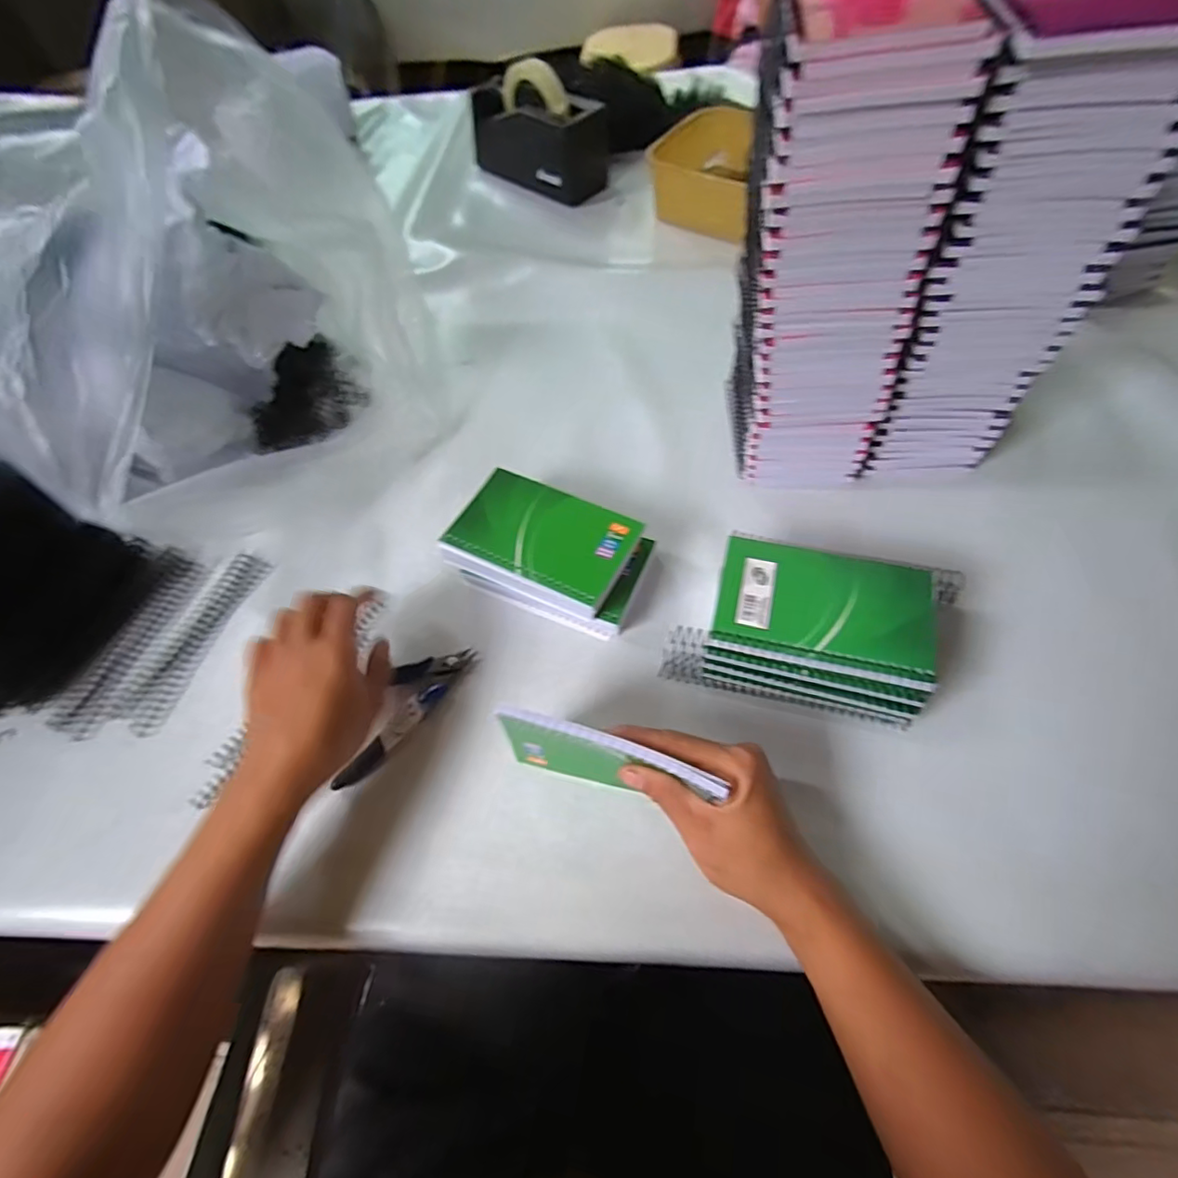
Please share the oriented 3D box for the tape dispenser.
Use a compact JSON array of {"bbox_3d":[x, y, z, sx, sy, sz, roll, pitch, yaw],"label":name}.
[{"bbox_3d":[-0.069,-0.606,0.762,0.087,0.128,0.188,-41,64,-17],"label":"tape dispenser"}]

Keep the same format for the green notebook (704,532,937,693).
[{"bbox_3d":[0.147,0.011,0.360,0.127,0.008,0.085,13,60,11],"label":"green notebook"}]

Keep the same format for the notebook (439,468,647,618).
[{"bbox_3d":[-0.033,-0.035,0.423,0.125,0.022,0.084,20,64,17],"label":"notebook"}]

